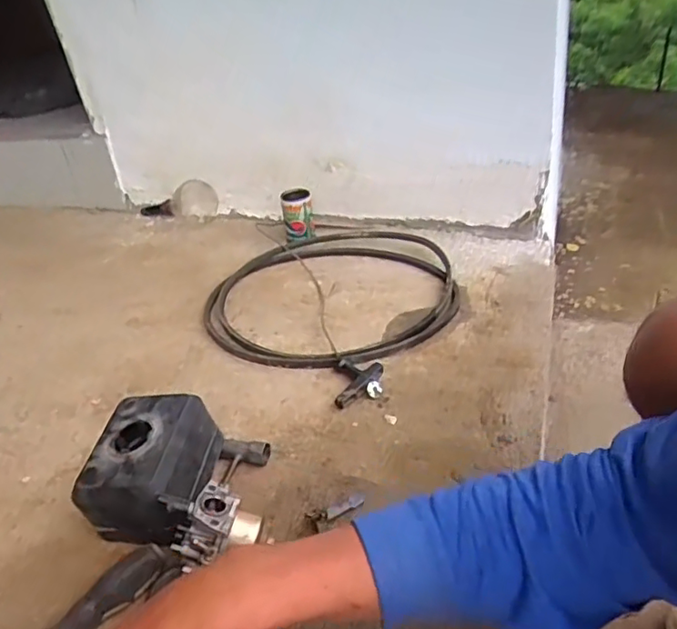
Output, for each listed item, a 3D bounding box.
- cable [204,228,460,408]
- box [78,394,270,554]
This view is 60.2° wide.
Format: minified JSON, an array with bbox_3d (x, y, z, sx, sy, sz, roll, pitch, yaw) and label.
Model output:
[{"bbox_3d":[0.009,-0.045,0.877,0.333,0.022,0.406,17,39,31],"label":"cable"},{"bbox_3d":[-0.149,0.155,0.551,0.164,0.088,0.143,-2,33,7],"label":"box"}]

